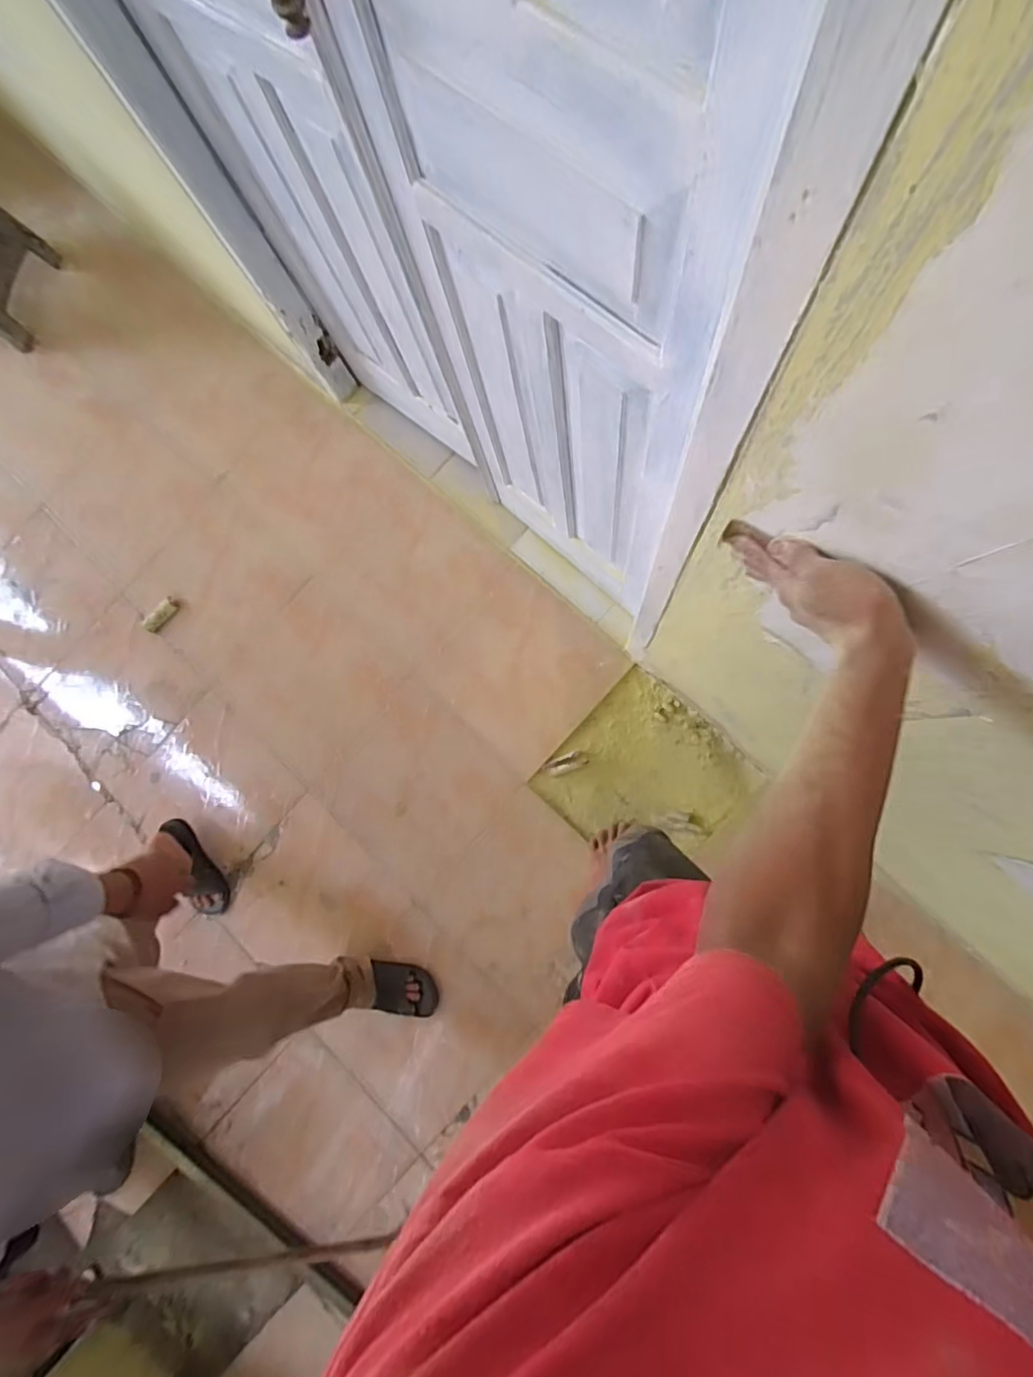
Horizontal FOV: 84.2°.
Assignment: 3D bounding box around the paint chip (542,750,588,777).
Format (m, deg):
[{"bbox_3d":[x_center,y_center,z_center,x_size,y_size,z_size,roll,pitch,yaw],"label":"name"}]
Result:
[{"bbox_3d":[0.118,0.184,1.391,0.107,0.005,0.039,-22,83,4],"label":"paint chip"}]

